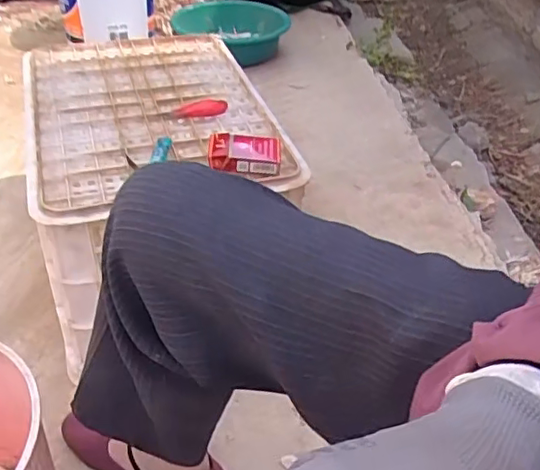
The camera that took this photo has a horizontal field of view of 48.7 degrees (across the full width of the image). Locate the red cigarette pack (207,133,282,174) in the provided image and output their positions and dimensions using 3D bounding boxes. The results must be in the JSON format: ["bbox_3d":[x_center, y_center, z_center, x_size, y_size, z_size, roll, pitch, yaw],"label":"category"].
[{"bbox_3d":[-0.032,-0.107,0.770,0.090,0.026,0.060,1,40,-1],"label":"red cigarette pack"}]

